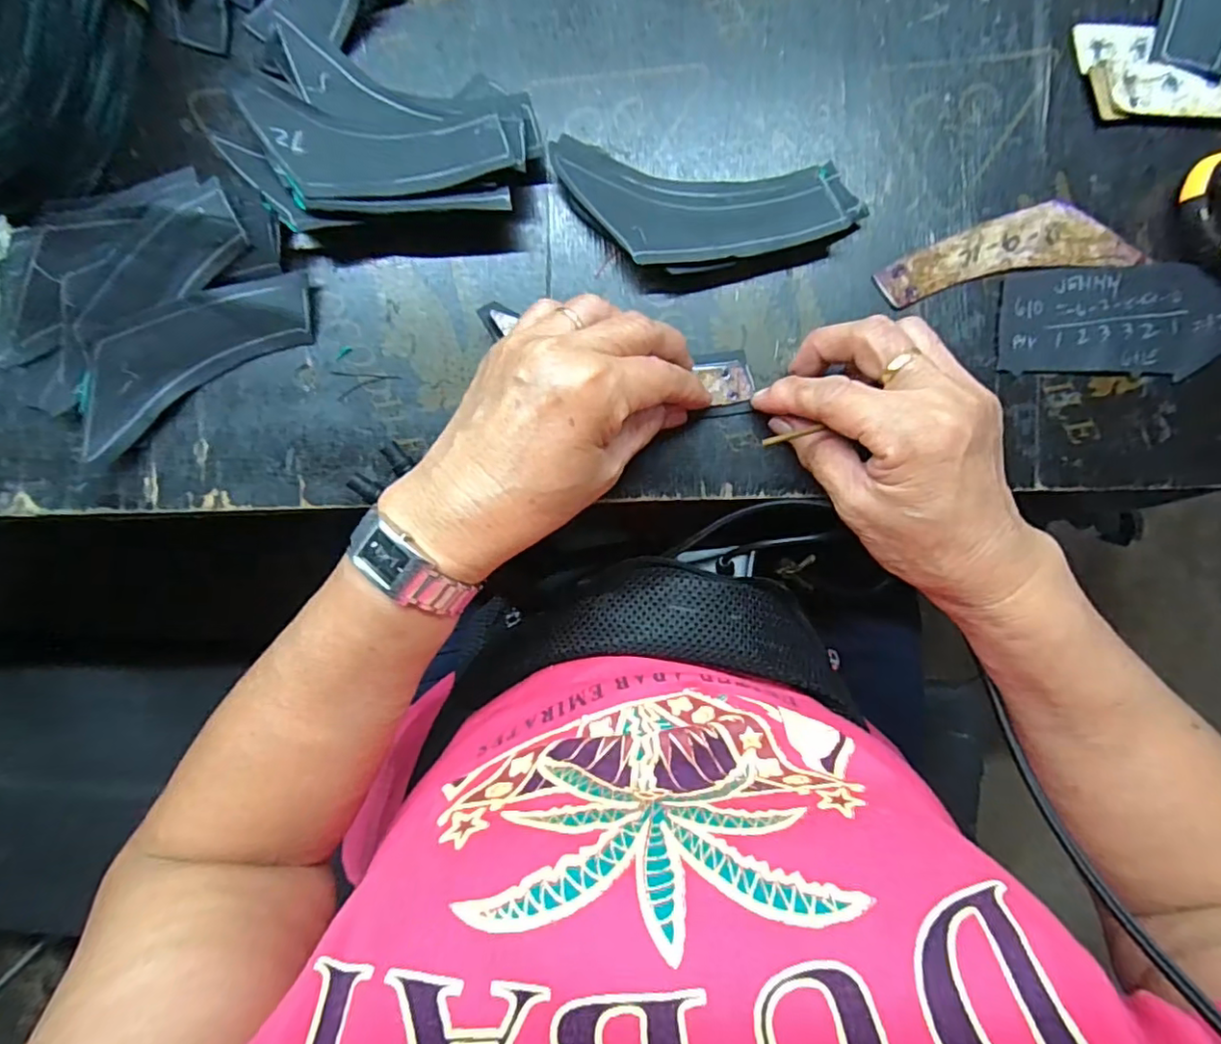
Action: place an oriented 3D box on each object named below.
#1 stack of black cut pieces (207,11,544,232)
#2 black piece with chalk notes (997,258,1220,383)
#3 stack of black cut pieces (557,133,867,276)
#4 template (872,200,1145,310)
[{"bbox_3d":[-0.107,-0.177,0.285,0.136,0.026,0.083,12,93,0],"label":"stack of black cut pieces"},{"bbox_3d":[0.246,-0.098,0.292,0.109,0.004,0.052,-1,93,1],"label":"black piece with chalk notes"},{"bbox_3d":[0.045,-0.148,0.289,0.143,0.017,0.056,5,93,1],"label":"stack of black cut pieces"},{"bbox_3d":[0.191,-0.132,0.291,0.120,0.004,0.034,-11,93,1],"label":"template"}]

